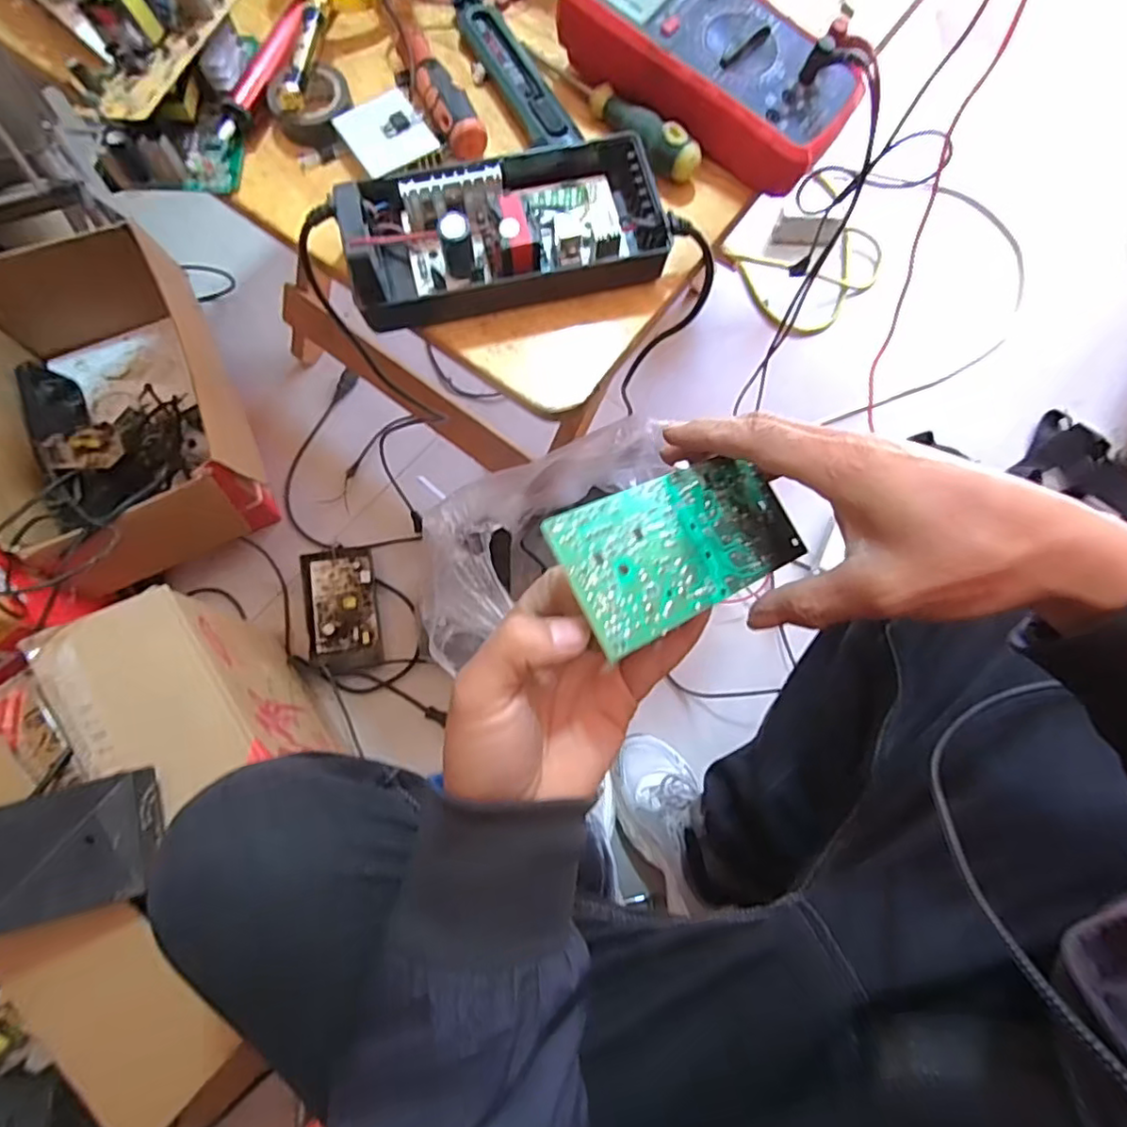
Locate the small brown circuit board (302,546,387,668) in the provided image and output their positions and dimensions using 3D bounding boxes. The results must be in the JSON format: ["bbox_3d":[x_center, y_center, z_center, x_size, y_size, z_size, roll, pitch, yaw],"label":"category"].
[{"bbox_3d":[-0.305,0.061,0.856,0.093,0.037,0.164,-7,76,-4],"label":"small brown circuit board"}]

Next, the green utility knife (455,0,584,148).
[{"bbox_3d":[-0.033,-0.319,0.404,0.029,0.008,0.141,-26,78,-8],"label":"green utility knife"}]

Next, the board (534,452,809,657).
[{"bbox_3d":[0.059,-0.012,0.299,0.132,0.004,0.066,-23,83,-29],"label":"board"}]

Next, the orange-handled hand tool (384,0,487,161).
[{"bbox_3d":[-0.083,-0.304,0.391,0.027,0.022,0.113,-26,78,-8],"label":"orange-handled hand tool"}]

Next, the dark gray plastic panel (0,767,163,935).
[{"bbox_3d":[-0.397,0.224,0.473,0.168,0.026,0.089,-16,76,-6],"label":"dark gray plastic panel"}]

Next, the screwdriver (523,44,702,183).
[{"bbox_3d":[0.029,-0.293,0.395,0.019,0.026,0.148,-40,80,-11],"label":"screwdriver"}]

